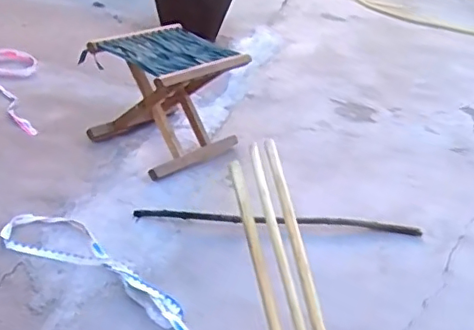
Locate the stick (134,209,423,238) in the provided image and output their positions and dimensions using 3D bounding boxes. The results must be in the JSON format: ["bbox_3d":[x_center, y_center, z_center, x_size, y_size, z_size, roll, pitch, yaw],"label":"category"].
[{"bbox_3d":[0.100,0.127,1.349,0.663,0.019,0.059,6,30,-6],"label":"stick"}]

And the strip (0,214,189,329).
[{"bbox_3d":[-0.218,0.253,1.056,0.654,0.014,0.174,32,37,34],"label":"strip"}]

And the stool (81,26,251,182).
[{"bbox_3d":[-0.183,-0.177,1.488,0.302,0.271,0.275,-24,44,-39],"label":"stool"}]

